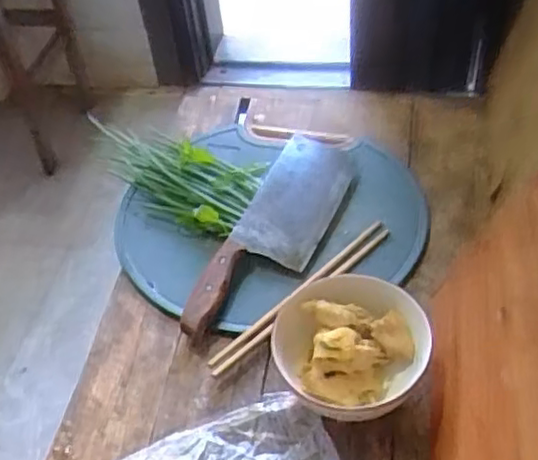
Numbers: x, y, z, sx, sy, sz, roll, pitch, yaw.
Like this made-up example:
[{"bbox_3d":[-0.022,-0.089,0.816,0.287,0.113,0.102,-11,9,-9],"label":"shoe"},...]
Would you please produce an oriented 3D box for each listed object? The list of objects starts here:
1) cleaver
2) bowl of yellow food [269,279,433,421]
[{"bbox_3d":[0.013,-0.005,0.764,0.093,0.033,0.300,15,51,20],"label":"cleaver"},{"bbox_3d":[0.070,0.111,0.628,0.135,0.069,0.132,-4,47,4],"label":"bowl of yellow food"}]

